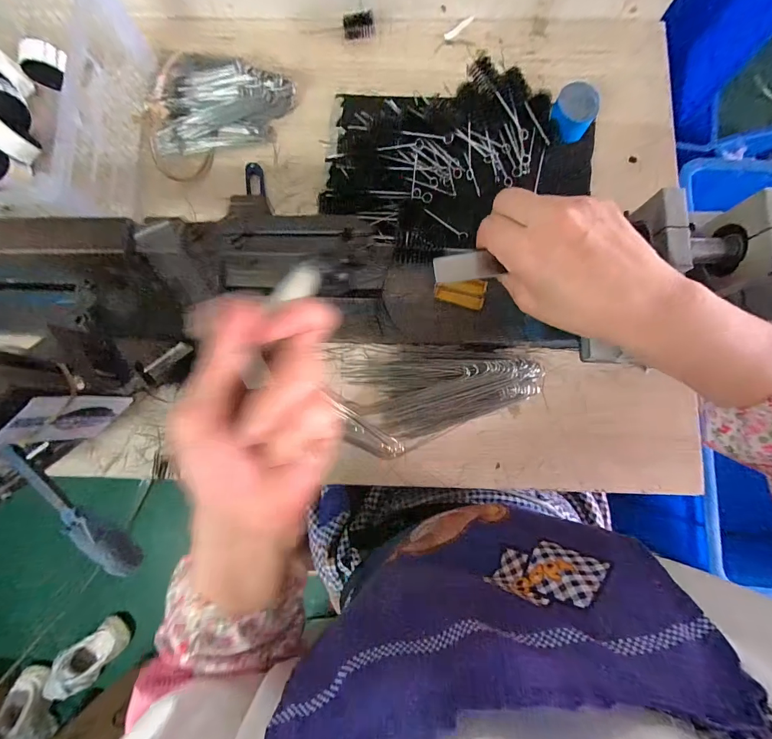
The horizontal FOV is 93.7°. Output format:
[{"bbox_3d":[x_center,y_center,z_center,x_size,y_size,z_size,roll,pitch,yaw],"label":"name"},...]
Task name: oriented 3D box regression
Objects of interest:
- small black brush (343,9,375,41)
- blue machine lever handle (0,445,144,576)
[{"bbox_3d":[-0.034,-0.438,0.462,0.039,0.021,0.016,-8,82,1],"label":"small black brush"},{"bbox_3d":[-0.289,0.129,0.331,0.154,0.036,0.031,39,85,7],"label":"blue machine lever handle"}]

